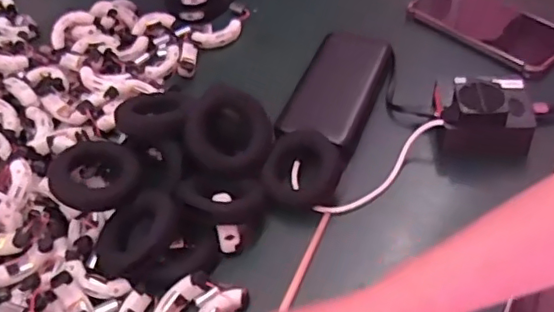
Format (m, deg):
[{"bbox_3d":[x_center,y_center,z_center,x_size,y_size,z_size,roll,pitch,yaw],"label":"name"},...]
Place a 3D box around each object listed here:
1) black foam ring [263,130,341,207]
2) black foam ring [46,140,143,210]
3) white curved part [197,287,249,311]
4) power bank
[{"bbox_3d":[0.021,0.012,0.497,0.062,0.032,0.064,-3,47,4],"label":"black foam ring"},{"bbox_3d":[-0.147,0.018,0.471,0.069,0.020,0.061,-18,58,-22],"label":"black foam ring"},{"bbox_3d":[-0.045,0.115,0.412,0.025,0.009,0.057,19,52,22],"label":"white curved part"},{"bbox_3d":[0.062,-0.071,0.563,0.074,0.019,0.159,14,50,19],"label":"power bank"}]

